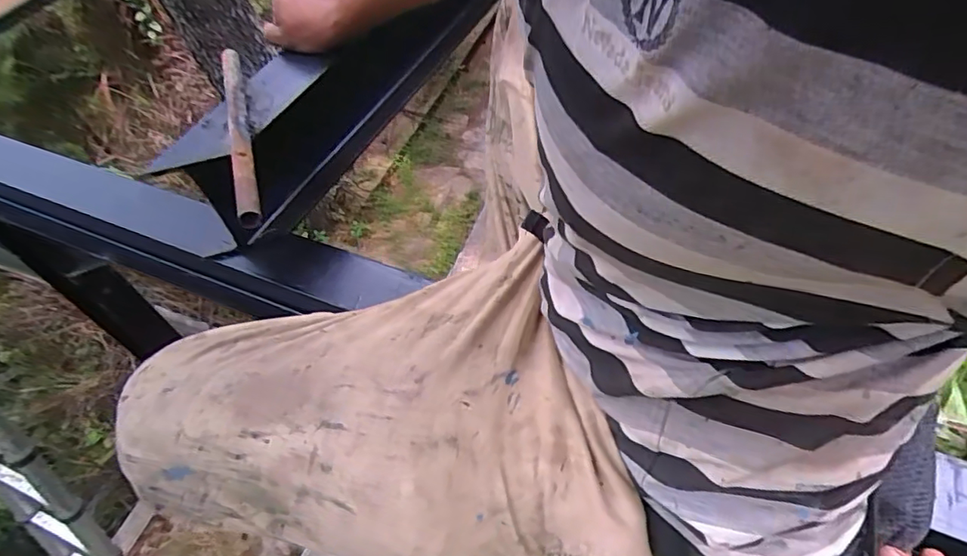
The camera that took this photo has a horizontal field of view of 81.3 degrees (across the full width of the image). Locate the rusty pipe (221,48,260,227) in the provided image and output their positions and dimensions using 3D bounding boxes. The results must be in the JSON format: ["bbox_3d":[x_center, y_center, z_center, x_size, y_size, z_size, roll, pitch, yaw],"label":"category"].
[{"bbox_3d":[-0.264,-0.163,0.604,0.020,0.018,0.286,-17,55,-8],"label":"rusty pipe"}]

